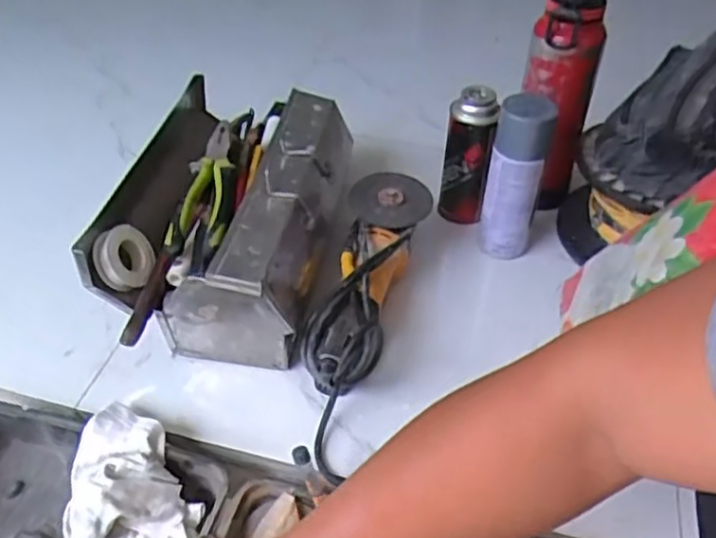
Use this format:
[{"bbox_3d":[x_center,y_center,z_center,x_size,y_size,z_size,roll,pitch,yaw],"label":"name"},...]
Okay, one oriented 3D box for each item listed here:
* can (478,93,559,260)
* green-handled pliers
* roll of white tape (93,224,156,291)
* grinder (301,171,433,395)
[{"bbox_3d":[0.191,-0.111,0.858,0.062,0.197,0.070,5,42,4],"label":"can"},{"bbox_3d":[-0.174,-0.091,0.810,0.067,0.031,0.228,-10,49,9],"label":"green-handled pliers"},{"bbox_3d":[-0.253,-0.012,0.754,0.022,0.063,0.073,-31,26,36],"label":"roll of white tape"},{"bbox_3d":[0.012,0.019,0.802,0.095,0.095,0.329,10,42,9],"label":"grinder"}]

